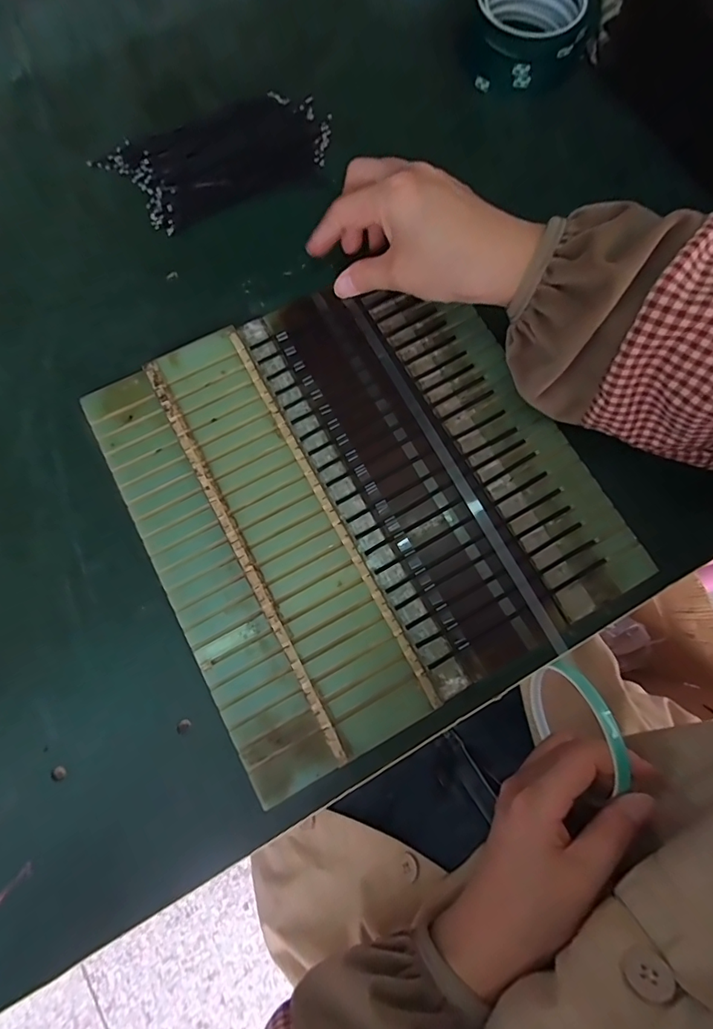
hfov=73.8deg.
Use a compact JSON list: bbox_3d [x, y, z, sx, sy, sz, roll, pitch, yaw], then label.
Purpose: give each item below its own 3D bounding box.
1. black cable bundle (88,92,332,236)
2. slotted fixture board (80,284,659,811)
[{"bbox_3d":[-0.100,-0.272,0.356,0.155,0.012,0.084,-29,79,-8],"label":"black cable bundle"},{"bbox_3d":[-0.001,-0.018,0.293,0.253,0.010,0.264,-29,79,-8],"label":"slotted fixture board"}]

